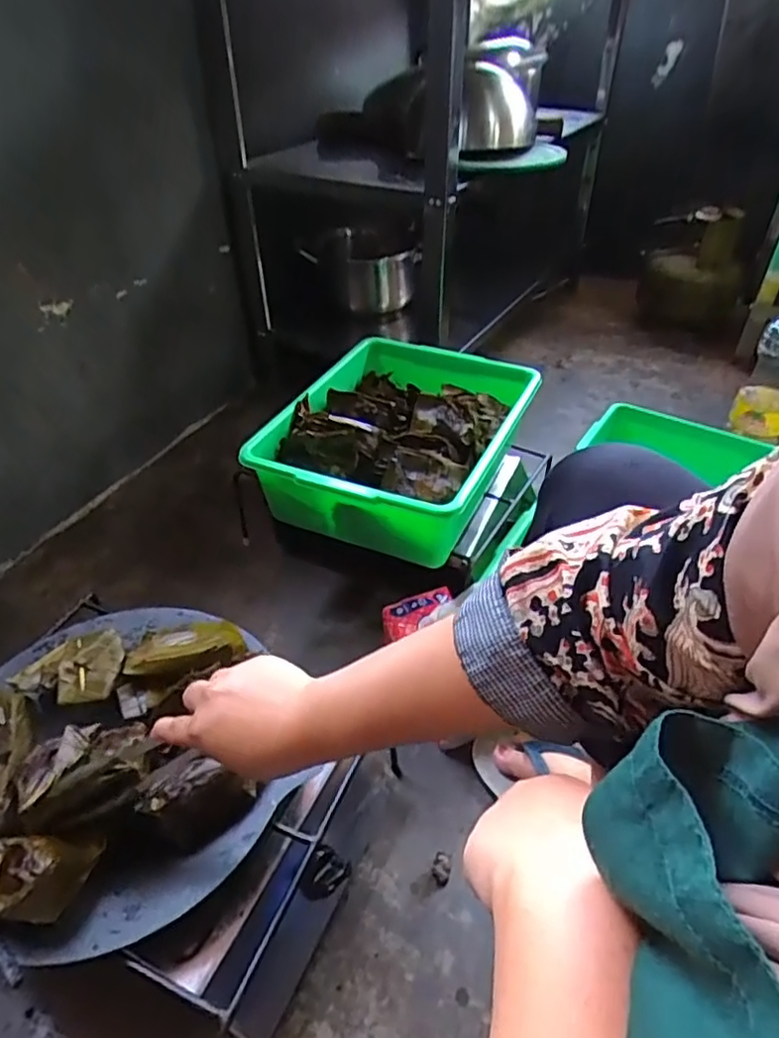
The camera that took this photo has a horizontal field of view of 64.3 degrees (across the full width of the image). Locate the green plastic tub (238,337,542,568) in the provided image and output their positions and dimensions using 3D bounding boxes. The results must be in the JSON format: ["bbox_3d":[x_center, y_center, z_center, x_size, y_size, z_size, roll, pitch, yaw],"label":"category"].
[{"bbox_3d":[0.018,-0.117,0.909,0.306,0.122,0.390,18,44,18],"label":"green plastic tub"}]

